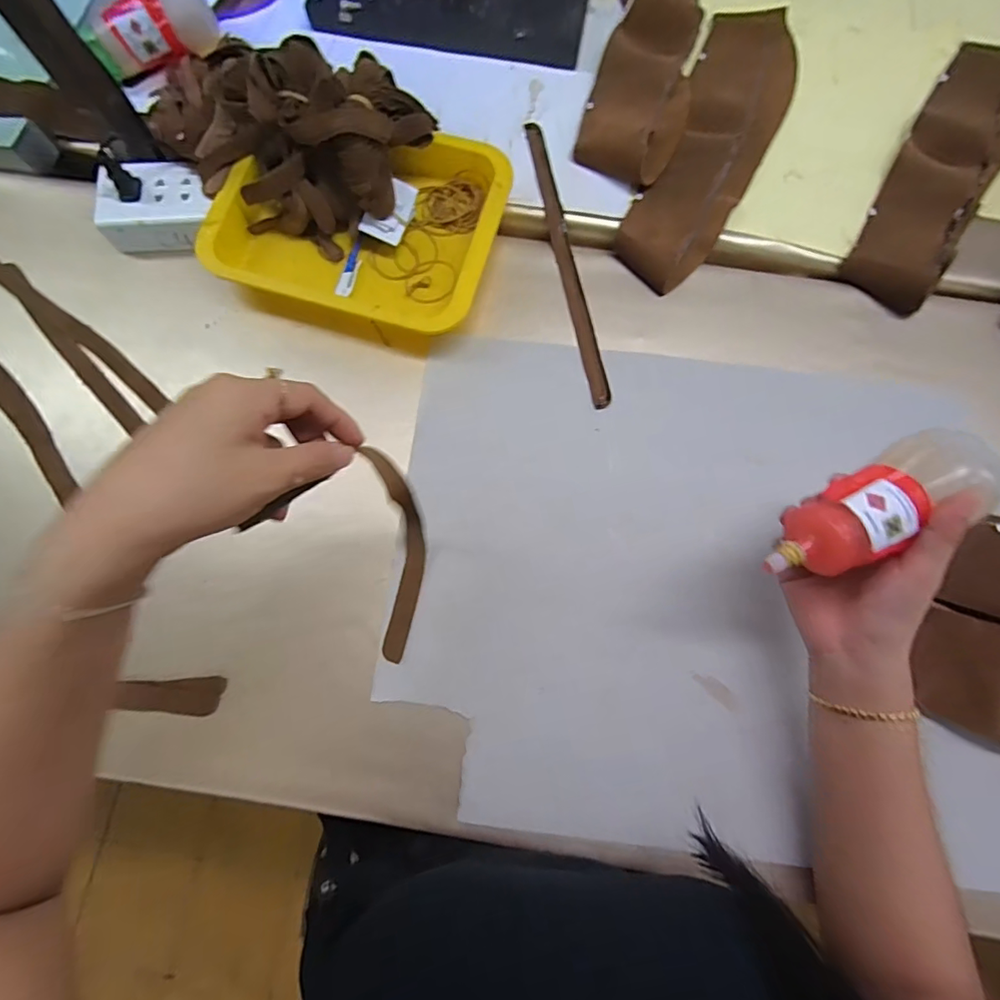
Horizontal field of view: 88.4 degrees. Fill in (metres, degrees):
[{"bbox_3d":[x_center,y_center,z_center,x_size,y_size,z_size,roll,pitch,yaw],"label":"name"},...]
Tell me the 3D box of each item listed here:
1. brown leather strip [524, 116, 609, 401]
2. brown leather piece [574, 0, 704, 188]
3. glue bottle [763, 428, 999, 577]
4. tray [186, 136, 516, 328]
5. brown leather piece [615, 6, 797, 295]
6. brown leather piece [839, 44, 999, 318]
[{"bbox_3d":[0.064,-0.237,0.502,0.019,0.009,0.315,-11,77,-2],"label":"brown leather strip"},{"bbox_3d":[0.156,-0.464,0.535,0.096,0.032,0.313,14,77,3],"label":"brown leather piece"},{"bbox_3d":[0.232,0.003,0.316,0.149,0.044,0.049,-29,78,-13],"label":"glue bottle"},{"bbox_3d":[-0.130,-0.258,0.485,0.251,0.046,0.189,16,77,4],"label":"tray"},{"bbox_3d":[0.223,-0.373,0.519,0.100,0.028,0.370,23,78,5],"label":"brown leather piece"},{"bbox_3d":[0.441,-0.330,0.506,0.088,0.030,0.325,33,79,7],"label":"brown leather piece"}]

